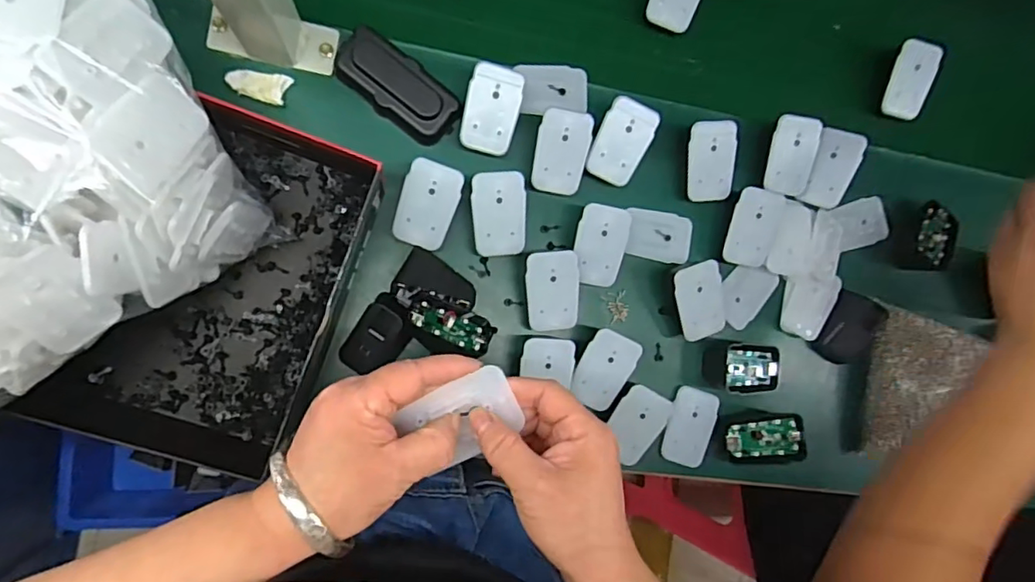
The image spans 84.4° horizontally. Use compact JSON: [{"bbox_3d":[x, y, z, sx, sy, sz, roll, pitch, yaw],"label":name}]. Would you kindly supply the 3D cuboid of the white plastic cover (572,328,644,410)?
[{"bbox_3d":[0.076,0.068,0.494,0.043,0.004,0.065,29,99,-6],"label":"white plastic cover"}]

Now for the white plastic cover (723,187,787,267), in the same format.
[{"bbox_3d":[0.221,-0.058,0.529,0.049,0.007,0.069,9,104,-11],"label":"white plastic cover"}]

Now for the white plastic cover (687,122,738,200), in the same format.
[{"bbox_3d":[0.177,-0.118,0.518,0.043,0.005,0.070,-6,110,-2],"label":"white plastic cover"}]

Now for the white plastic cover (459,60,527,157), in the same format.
[{"bbox_3d":[-0.022,-0.153,0.481,0.044,0.006,0.070,13,105,-5],"label":"white plastic cover"}]

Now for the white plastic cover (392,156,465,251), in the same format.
[{"bbox_3d":[-0.074,-0.071,0.471,0.045,0.004,0.069,18,102,-9],"label":"white plastic cover"}]

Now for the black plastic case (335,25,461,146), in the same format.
[{"bbox_3d":[-0.102,-0.172,0.488,0.106,0.026,0.048,38,84,-7],"label":"black plastic case"}]

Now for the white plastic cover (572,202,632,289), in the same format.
[{"bbox_3d":[0.073,-0.039,0.499,0.046,0.004,0.069,8,104,-11],"label":"white plastic cover"}]

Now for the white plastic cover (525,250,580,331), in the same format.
[{"bbox_3d":[0.031,0.001,0.489,0.044,0.004,0.069,-5,107,-4],"label":"white plastic cover"}]

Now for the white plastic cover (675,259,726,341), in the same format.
[{"bbox_3d":[0.165,0.009,0.515,0.045,0.006,0.070,-15,108,-10],"label":"white plastic cover"}]

